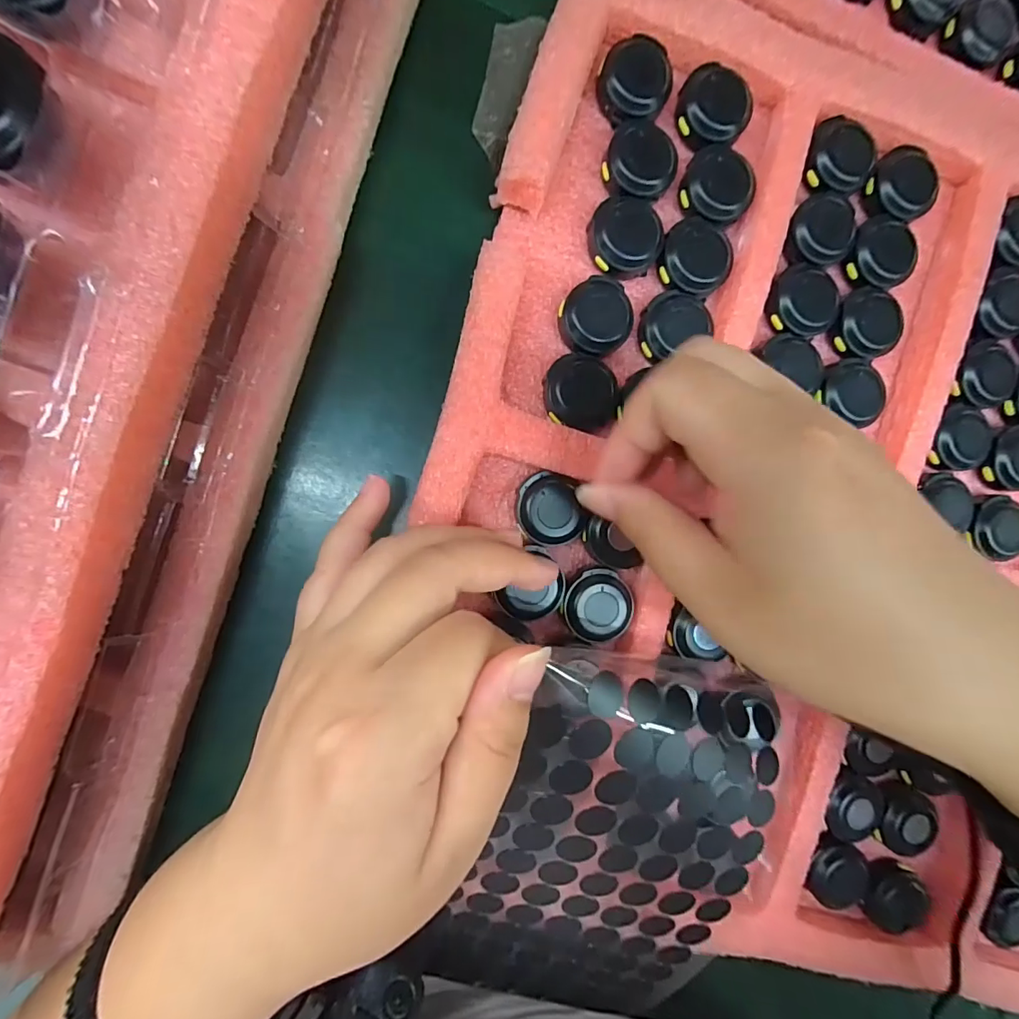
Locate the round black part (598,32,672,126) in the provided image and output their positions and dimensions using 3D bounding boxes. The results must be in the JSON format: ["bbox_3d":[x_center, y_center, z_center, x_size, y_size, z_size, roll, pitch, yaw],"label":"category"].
[{"bbox_3d":[0.052,-0.175,0.200,0.029,0.012,0.026,-26,95,-6],"label":"round black part"}]

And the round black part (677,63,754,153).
[{"bbox_3d":[0.085,-0.168,0.203,0.028,0.009,0.029,0,92,-8],"label":"round black part"}]

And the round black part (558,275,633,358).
[{"bbox_3d":[0.035,-0.079,0.202,0.029,0.012,0.031,0,92,-8],"label":"round black part"}]

